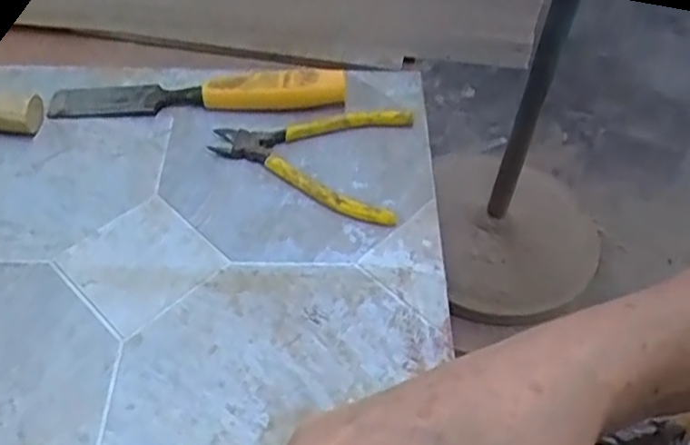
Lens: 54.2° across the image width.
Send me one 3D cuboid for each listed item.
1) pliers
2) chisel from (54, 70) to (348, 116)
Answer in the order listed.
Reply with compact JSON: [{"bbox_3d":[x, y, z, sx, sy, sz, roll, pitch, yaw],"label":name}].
[{"bbox_3d":[-0.021,-0.058,0.501,0.146,0.018,0.104,16,51,11],"label":"pliers"},{"bbox_3d":[-0.116,-0.102,0.523,0.228,0.034,0.025,0,50,-2],"label":"chisel"}]

